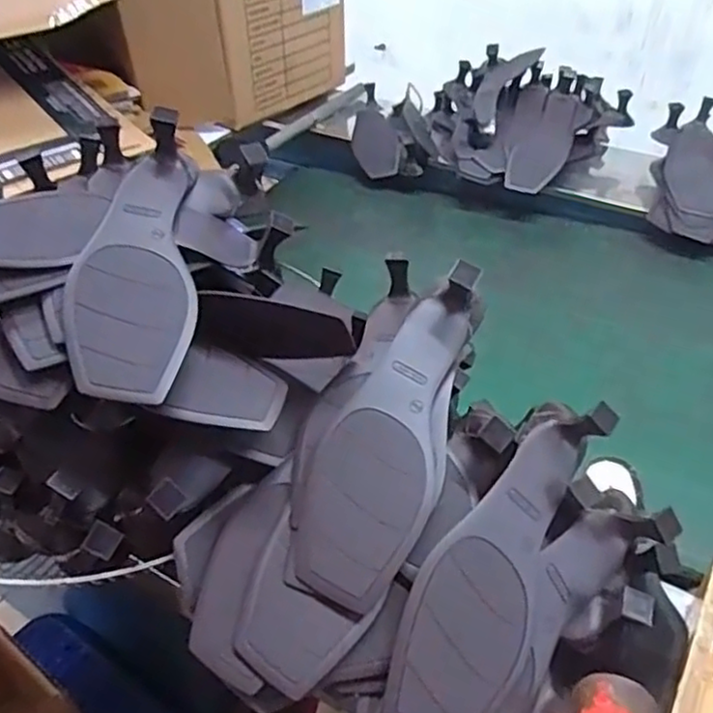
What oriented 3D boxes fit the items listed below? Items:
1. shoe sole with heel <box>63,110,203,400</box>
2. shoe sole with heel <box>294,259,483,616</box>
[{"bbox_3d":[-0.152,-0.078,0.482,0.084,0.046,0.246,-2,55,-2],"label":"shoe sole with heel"},{"bbox_3d":[0.024,0.044,0.464,0.082,0.046,0.241,15,65,19],"label":"shoe sole with heel"}]

